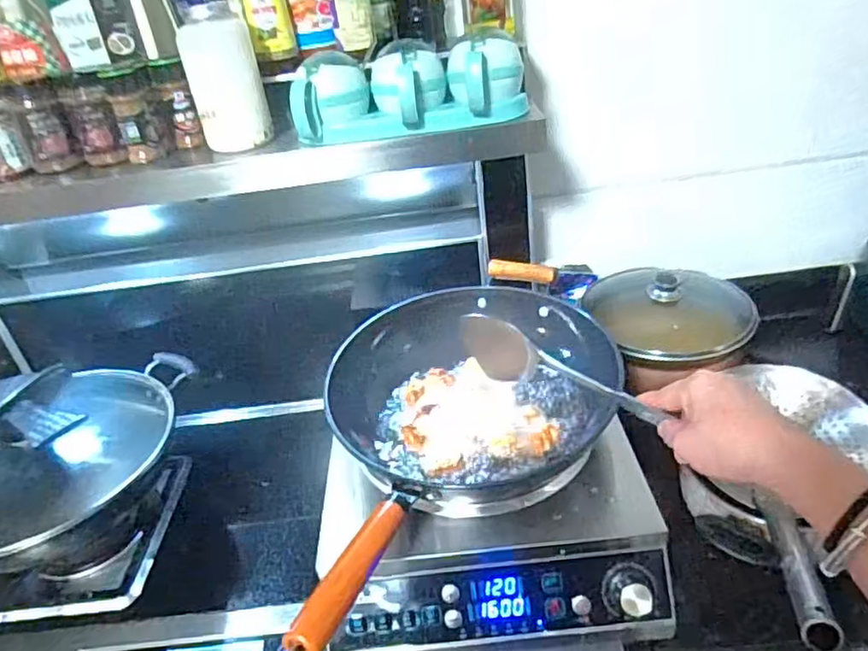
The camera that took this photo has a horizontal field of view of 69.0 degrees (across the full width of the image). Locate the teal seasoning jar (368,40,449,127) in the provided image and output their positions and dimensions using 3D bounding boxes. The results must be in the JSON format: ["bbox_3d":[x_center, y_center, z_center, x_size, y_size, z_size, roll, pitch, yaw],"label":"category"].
[{"bbox_3d":[-0.030,-0.274,0.714,0.083,0.070,0.108,-2,32,5],"label":"teal seasoning jar"}]

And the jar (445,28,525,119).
[{"bbox_3d":[0.057,-0.285,0.704,0.083,0.076,0.081,-2,32,5],"label":"jar"}]

